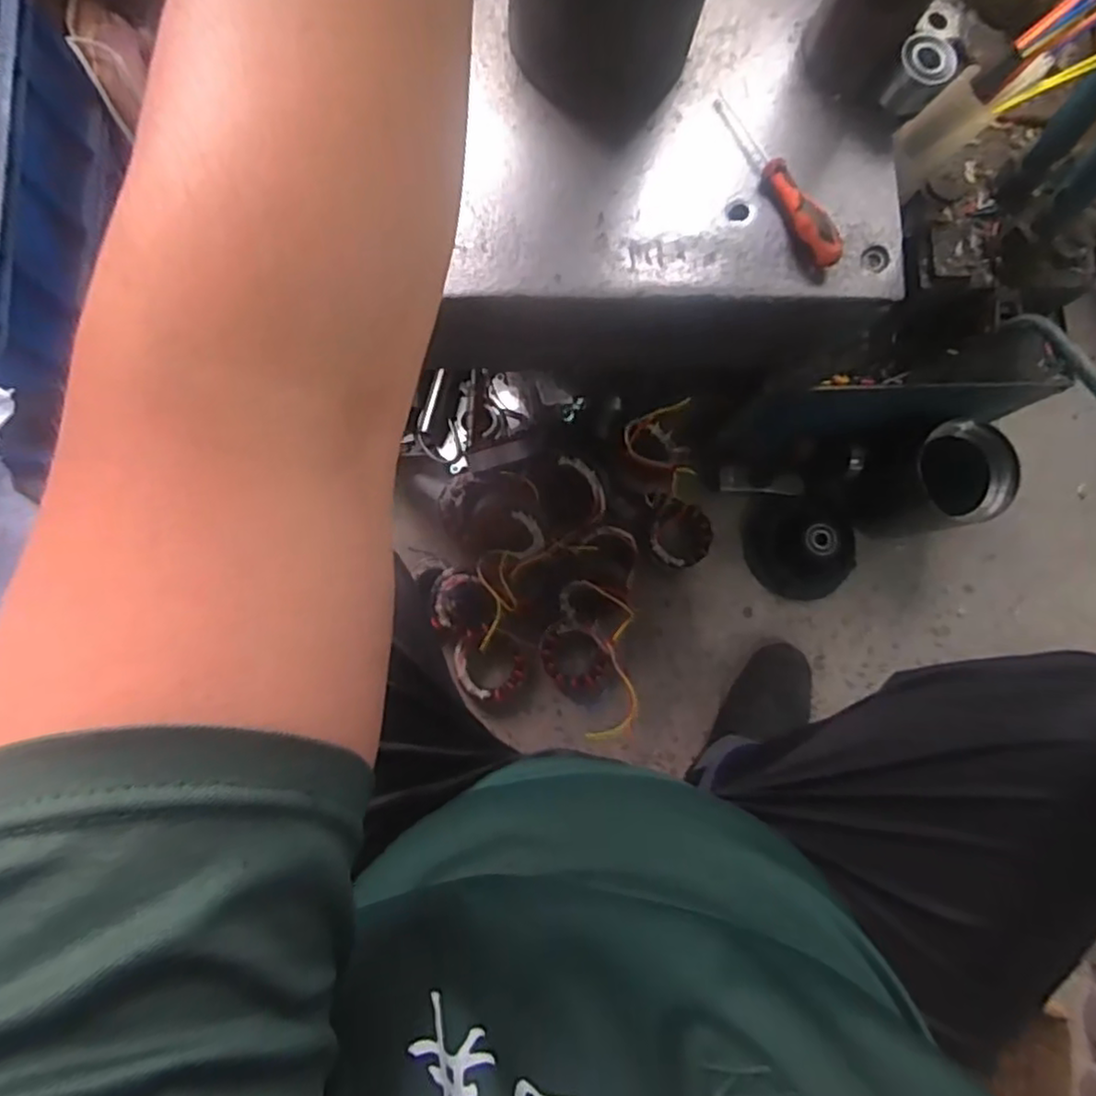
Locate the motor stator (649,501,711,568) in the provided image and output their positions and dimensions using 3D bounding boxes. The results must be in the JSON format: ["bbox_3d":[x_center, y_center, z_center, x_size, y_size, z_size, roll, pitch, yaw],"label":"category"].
[{"bbox_3d":[0.170,-0.017,0.872,0.085,0.046,0.080,0,83,-3],"label":"motor stator"}]

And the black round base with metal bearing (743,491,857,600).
[{"bbox_3d":[0.335,-0.003,0.891,0.150,0.058,0.138,-1,83,-3],"label":"black round base with metal bearing"}]

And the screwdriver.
[{"bbox_3d":[0.163,-0.263,0.481,0.021,0.025,0.148,-24,85,-6],"label":"screwdriver"}]

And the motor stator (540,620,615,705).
[{"bbox_3d":[0.036,0.143,0.859,0.099,0.036,0.096,15,82,-1],"label":"motor stator"}]

